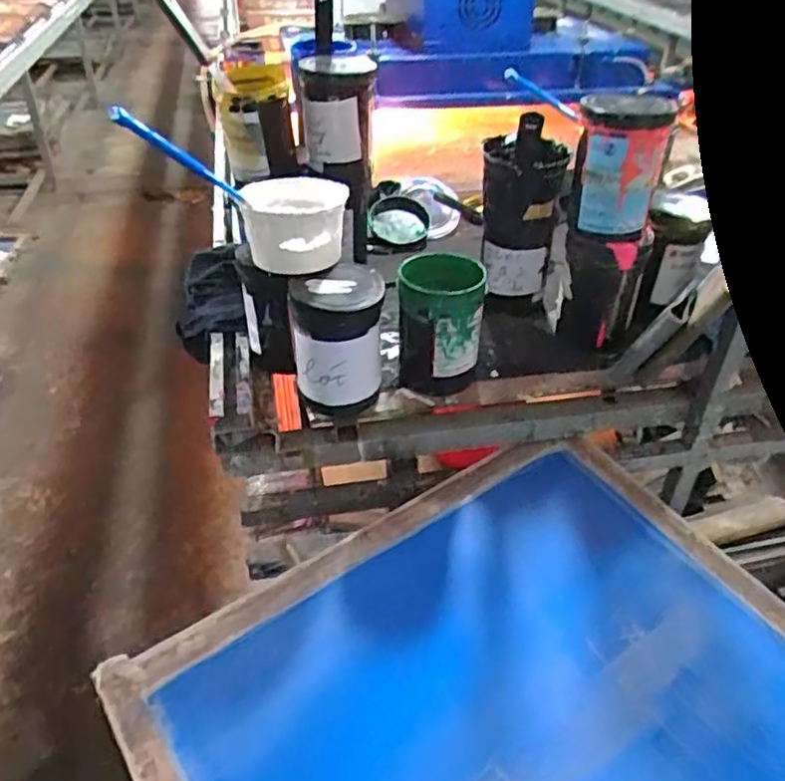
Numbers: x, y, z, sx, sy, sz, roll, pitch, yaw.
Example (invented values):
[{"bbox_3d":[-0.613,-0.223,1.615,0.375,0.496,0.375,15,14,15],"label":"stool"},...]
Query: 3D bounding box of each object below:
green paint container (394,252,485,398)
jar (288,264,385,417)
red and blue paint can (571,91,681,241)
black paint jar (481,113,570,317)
[{"bbox_3d":[0.060,-0.077,0.877,0.103,0.155,0.094,3,37,3],"label":"green paint container"},{"bbox_3d":[-0.068,-0.063,0.853,0.110,0.157,0.103,-3,37,-5],"label":"jar"},{"bbox_3d":[0.282,-0.285,0.865,0.102,0.158,0.098,1,44,-1],"label":"red and blue paint can"},{"bbox_3d":[0.176,-0.250,0.966,0.105,0.287,0.099,6,38,7],"label":"black paint jar"}]

